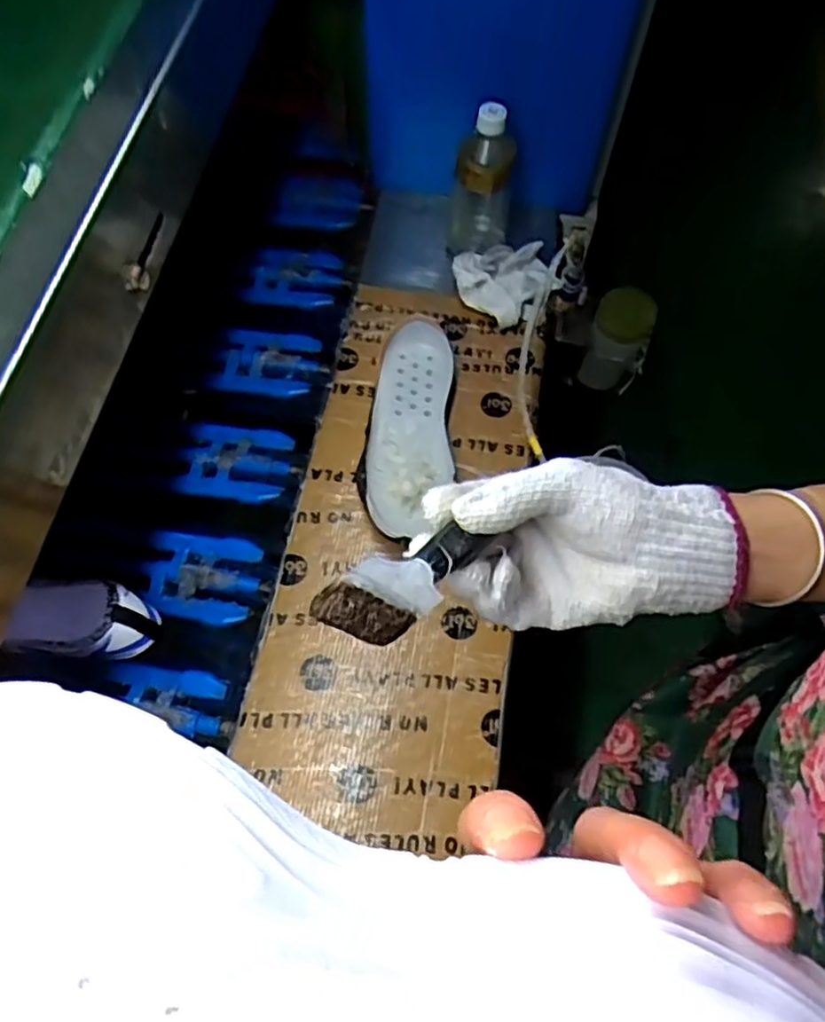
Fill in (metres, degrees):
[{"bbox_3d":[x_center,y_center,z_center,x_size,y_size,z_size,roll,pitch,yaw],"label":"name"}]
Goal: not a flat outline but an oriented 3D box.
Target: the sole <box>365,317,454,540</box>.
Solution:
[{"bbox_3d":[-0.002,-0.081,0.718,0.084,0.053,0.233,1,63,2],"label":"sole"}]

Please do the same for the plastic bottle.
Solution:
[{"bbox_3d":[0.074,-0.341,0.739,0.066,0.170,0.054,2,63,2],"label":"plastic bottle"}]

